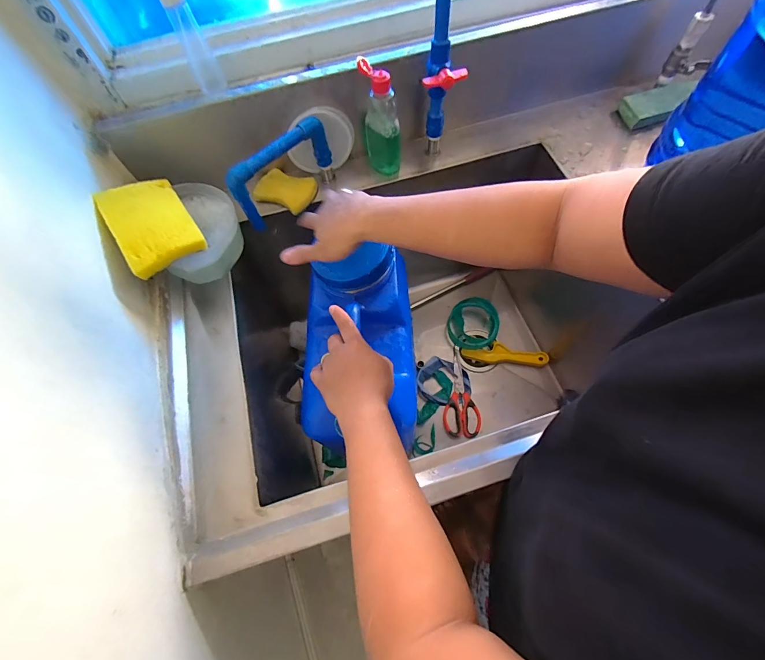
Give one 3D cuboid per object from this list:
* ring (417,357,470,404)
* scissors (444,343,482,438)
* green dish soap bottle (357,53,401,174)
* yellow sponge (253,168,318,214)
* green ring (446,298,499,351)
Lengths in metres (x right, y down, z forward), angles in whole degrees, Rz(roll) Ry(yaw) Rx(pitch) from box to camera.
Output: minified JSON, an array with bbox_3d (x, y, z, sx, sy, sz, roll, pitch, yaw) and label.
[{"bbox_3d":[0.149,0.123,0.846,0.127,0.023,0.111,18,67,12],"label":"ring"},{"bbox_3d":[0.195,0.142,0.838,0.083,0.014,0.219,7,65,7],"label":"scissors"},{"bbox_3d":[-0.002,-0.342,0.584,0.060,0.166,0.047,-6,64,1],"label":"green dish soap bottle"},{"bbox_3d":[-0.172,-0.250,0.624,0.103,0.024,0.067,19,67,12],"label":"yellow sponge"},{"bbox_3d":[0.235,-0.015,0.910,0.124,0.034,0.145,20,67,12],"label":"green ring"}]

